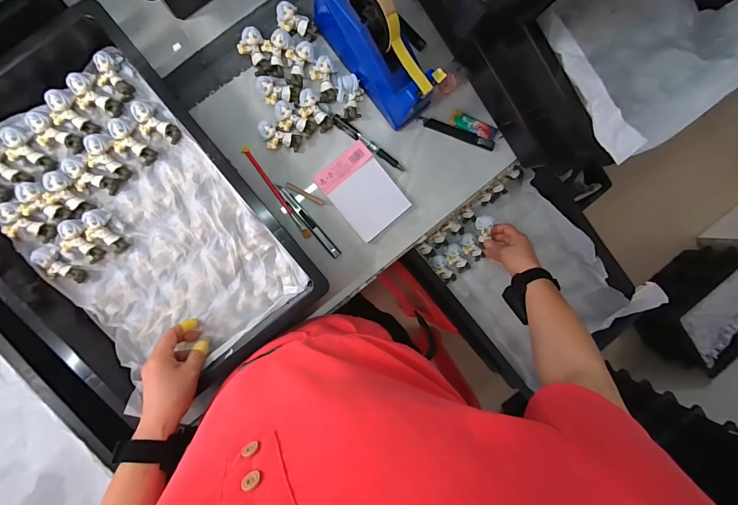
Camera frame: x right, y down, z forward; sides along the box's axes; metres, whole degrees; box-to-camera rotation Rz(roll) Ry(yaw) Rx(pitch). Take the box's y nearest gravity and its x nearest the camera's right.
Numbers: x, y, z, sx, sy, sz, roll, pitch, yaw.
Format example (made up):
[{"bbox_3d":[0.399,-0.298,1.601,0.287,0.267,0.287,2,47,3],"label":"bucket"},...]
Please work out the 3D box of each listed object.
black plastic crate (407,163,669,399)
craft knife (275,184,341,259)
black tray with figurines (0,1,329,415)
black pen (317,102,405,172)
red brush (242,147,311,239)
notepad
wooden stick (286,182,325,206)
[{"bbox_3d":[0.303,0.049,0.642,0.313,0.107,0.348,-37,99,-4],"label":"black plastic crate"},{"bbox_3d":[-0.093,-0.048,0.515,0.014,0.008,0.141,-40,99,-4],"label":"craft knife"},{"bbox_3d":[-0.314,-0.029,0.432,0.315,0.073,0.441,-39,99,-4],"label":"black tray with figurines"},{"bbox_3d":[-0.011,-0.177,0.521,0.161,0.015,0.013,34,89,-10],"label":"black pen"},{"bbox_3d":[-0.138,-0.090,0.507,0.012,0.006,0.162,-34,99,-5],"label":"red brush"},{"bbox_3d":[-0.008,-0.095,0.527,0.093,0.012,0.130,-41,99,-4],"label":"notepad"},{"bbox_3d":[-0.097,-0.089,0.512,0.063,0.004,0.009,27,90,-10],"label":"wooden stick"}]

